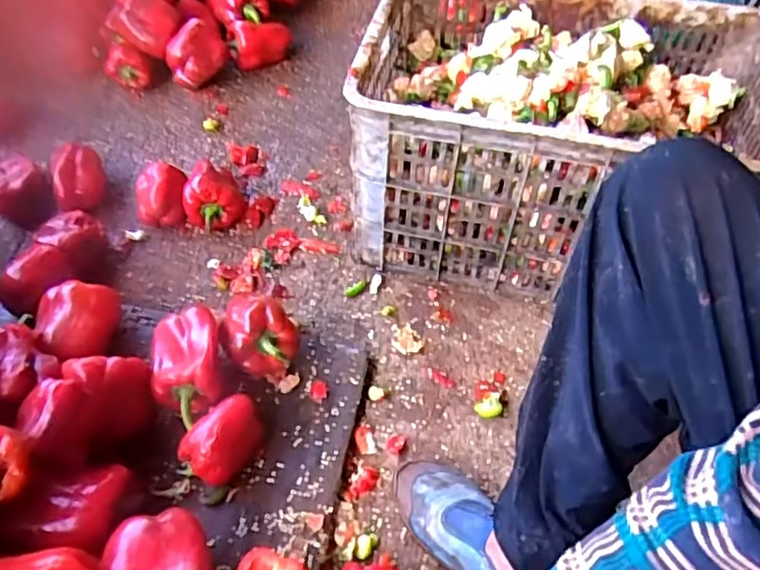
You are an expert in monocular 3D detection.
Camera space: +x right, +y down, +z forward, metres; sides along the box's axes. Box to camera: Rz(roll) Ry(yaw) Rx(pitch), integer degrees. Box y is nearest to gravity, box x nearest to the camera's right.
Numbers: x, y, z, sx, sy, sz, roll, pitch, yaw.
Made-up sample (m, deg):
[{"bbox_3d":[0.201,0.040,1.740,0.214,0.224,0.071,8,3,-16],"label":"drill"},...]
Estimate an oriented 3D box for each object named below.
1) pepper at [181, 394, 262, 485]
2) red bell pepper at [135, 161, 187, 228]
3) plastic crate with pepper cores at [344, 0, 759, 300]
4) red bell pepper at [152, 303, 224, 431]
[{"bbox_3d":[-0.171,0.175,0.693,0.071,0.065,0.093,38,57,23],"label":"pepper"},{"bbox_3d":[-0.337,-0.135,0.962,0.075,0.072,0.081,-4,51,-8],"label":"red bell pepper"},{"bbox_3d":[0.236,-0.211,0.878,0.511,0.277,0.373,13,51,6],"label":"plastic crate with pepper cores"},{"bbox_3d":[-0.226,0.096,0.733,0.079,0.072,0.125,-8,52,-11],"label":"red bell pepper"}]

